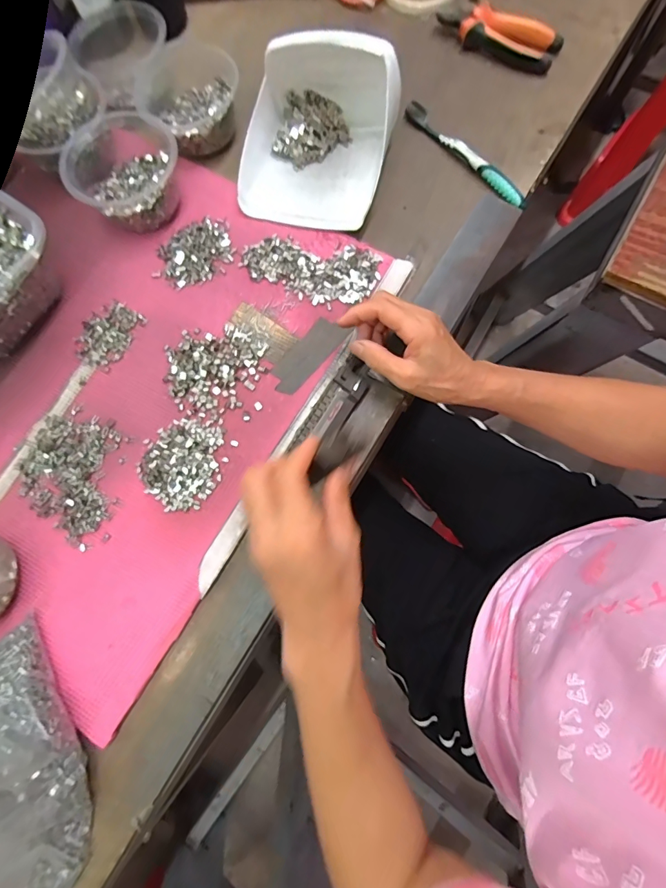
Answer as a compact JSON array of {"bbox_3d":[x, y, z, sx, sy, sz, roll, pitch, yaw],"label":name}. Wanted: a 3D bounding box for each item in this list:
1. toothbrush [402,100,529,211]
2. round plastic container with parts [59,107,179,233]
[{"bbox_3d":[0.148,-0.326,0.470,0.014,0.019,0.181,-40,79,-7],"label":"toothbrush"},{"bbox_3d":[-0.220,-0.291,0.445,0.109,0.064,0.109,0,77,2],"label":"round plastic container with parts"}]

